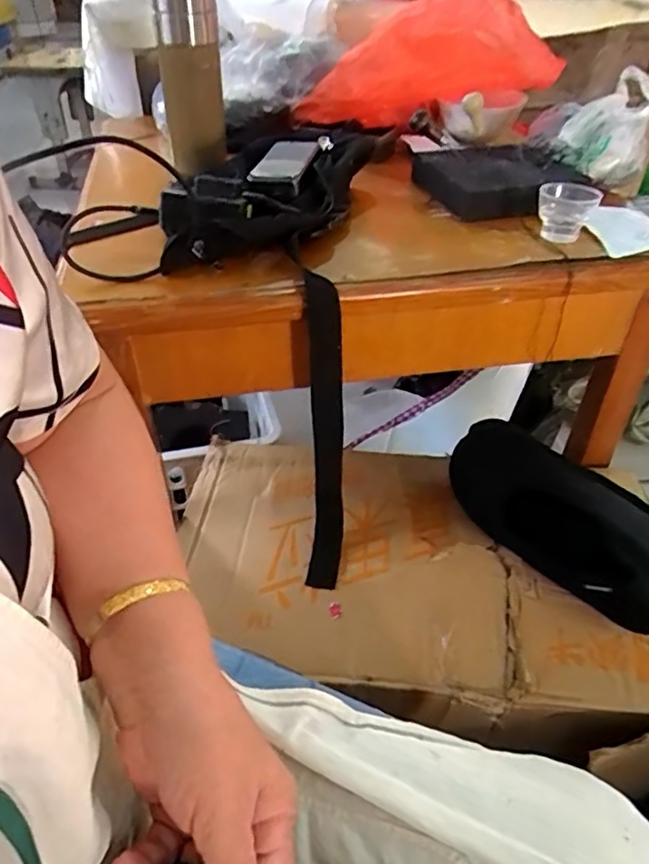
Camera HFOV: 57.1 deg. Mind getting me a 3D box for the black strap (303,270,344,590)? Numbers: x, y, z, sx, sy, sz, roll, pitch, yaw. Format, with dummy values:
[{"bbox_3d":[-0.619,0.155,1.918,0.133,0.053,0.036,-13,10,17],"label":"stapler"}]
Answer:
[{"bbox_3d":[-0.002,0.010,0.564,0.046,0.270,0.134,3,41,2],"label":"black strap"}]

